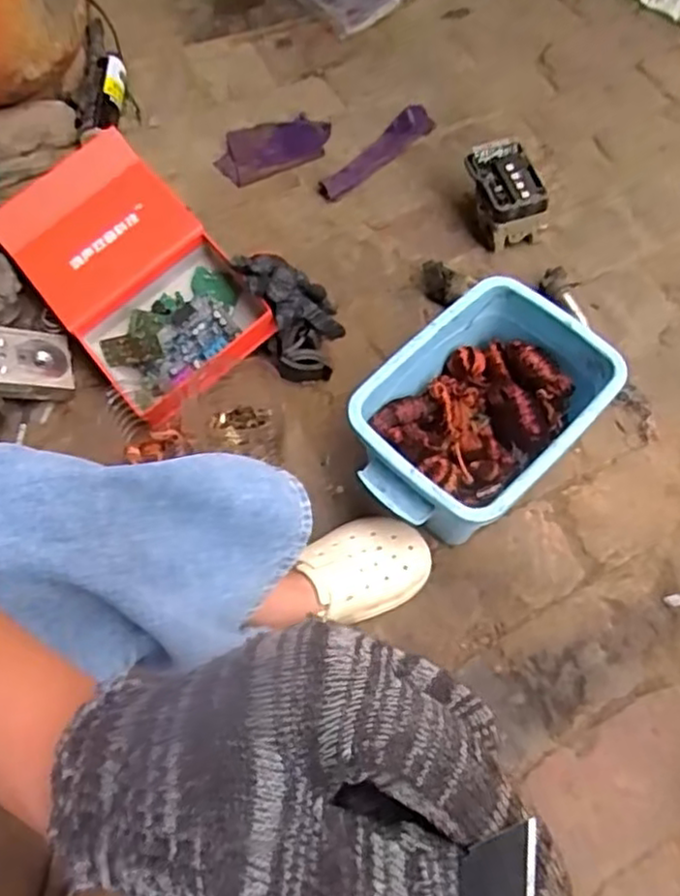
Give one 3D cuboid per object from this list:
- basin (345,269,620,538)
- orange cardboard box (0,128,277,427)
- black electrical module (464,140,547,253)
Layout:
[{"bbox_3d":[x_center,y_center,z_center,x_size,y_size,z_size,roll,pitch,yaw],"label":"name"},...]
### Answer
[{"bbox_3d":[0.149,-0.025,0.792,0.196,0.146,0.284,41,71,18],"label":"basin"},{"bbox_3d":[-0.268,-0.223,0.893,0.207,0.129,0.380,-37,69,-16],"label":"orange cardboard box"},{"bbox_3d":[0.227,-0.354,0.990,0.081,0.092,0.129,-25,66,-11],"label":"black electrical module"}]

